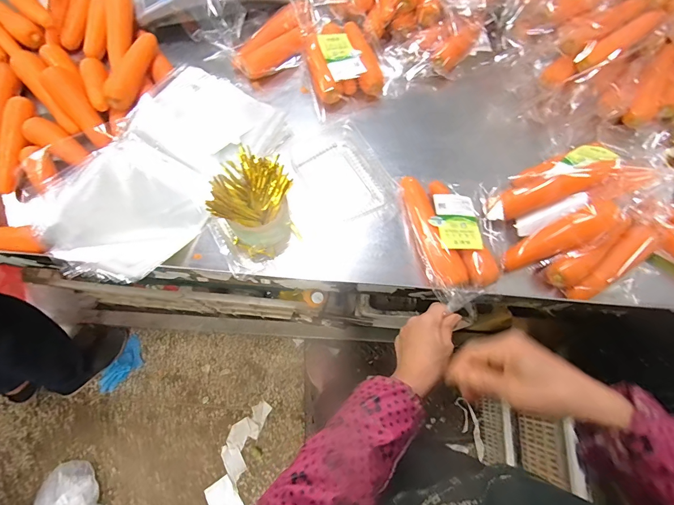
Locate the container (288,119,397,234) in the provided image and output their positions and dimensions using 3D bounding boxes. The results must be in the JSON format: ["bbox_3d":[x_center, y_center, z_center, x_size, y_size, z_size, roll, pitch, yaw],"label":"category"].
[{"bbox_3d":[0.004,-0.138,0.614,0.136,0.048,0.199,-28,74,-11],"label":"container"}]

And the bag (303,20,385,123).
[{"bbox_3d":[0.008,-0.366,0.658,0.137,0.051,0.197,-14,72,-7],"label":"bag"}]

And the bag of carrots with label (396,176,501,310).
[{"bbox_3d":[0.174,-0.028,0.533,0.122,0.042,0.216,-9,71,-5],"label":"bag of carrots with label"}]

